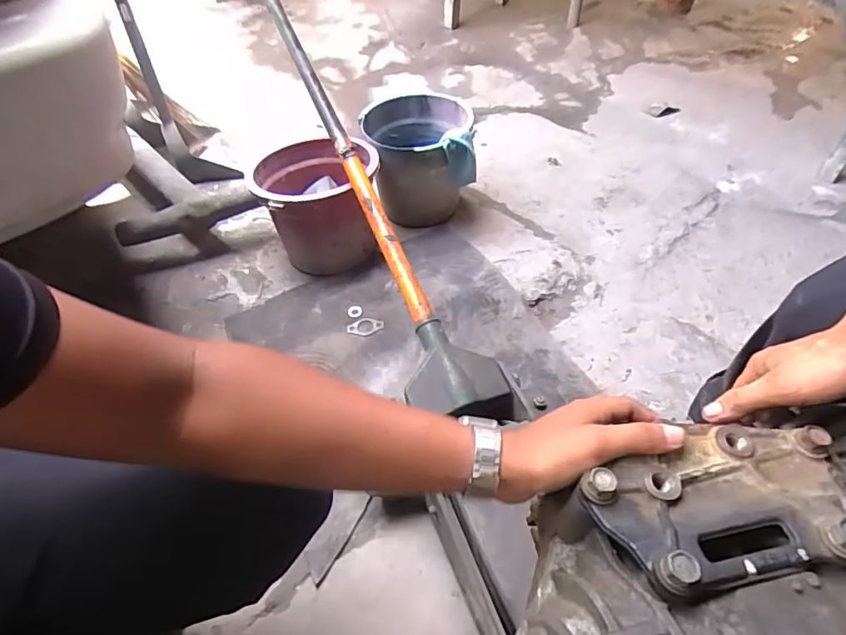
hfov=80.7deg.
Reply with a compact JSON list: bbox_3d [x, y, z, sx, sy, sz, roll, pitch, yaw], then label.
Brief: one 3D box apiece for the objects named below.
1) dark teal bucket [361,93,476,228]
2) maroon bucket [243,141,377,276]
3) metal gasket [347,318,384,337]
[{"bbox_3d":[-0.009,-0.401,1.271,0.255,0.250,0.267,0,47,1],"label":"dark teal bucket"},{"bbox_3d":[-0.226,-0.261,1.140,0.242,0.213,0.257,0,47,1],"label":"maroon bucket"},{"bbox_3d":[-0.118,0.020,1.021,0.074,0.005,0.043,0,56,1],"label":"metal gasket"}]

